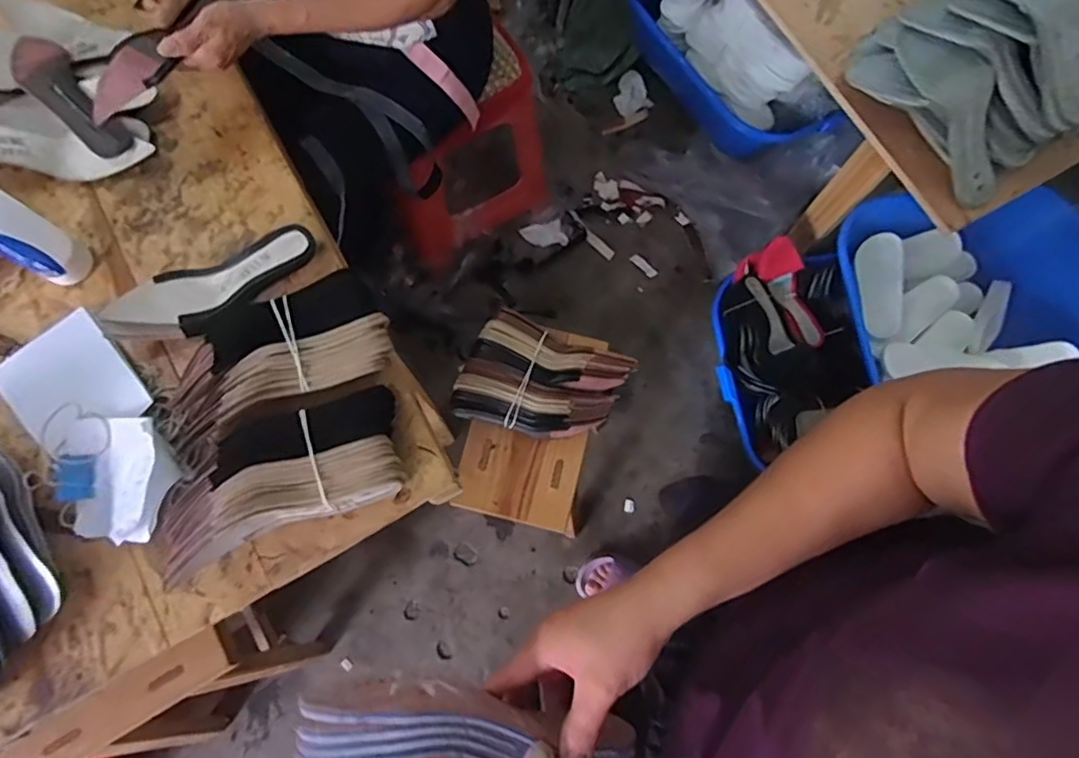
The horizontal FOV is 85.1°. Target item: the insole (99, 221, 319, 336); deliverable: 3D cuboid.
[{"bbox_3d":[-0.388,-0.120,0.710,0.239,0.034,0.075,-28,78,-9],"label":"insole"}]

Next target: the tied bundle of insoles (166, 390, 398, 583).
[{"bbox_3d":[-0.280,0.107,0.637,0.274,0.059,0.124,-24,77,-8],"label":"tied bundle of insoles"}]

